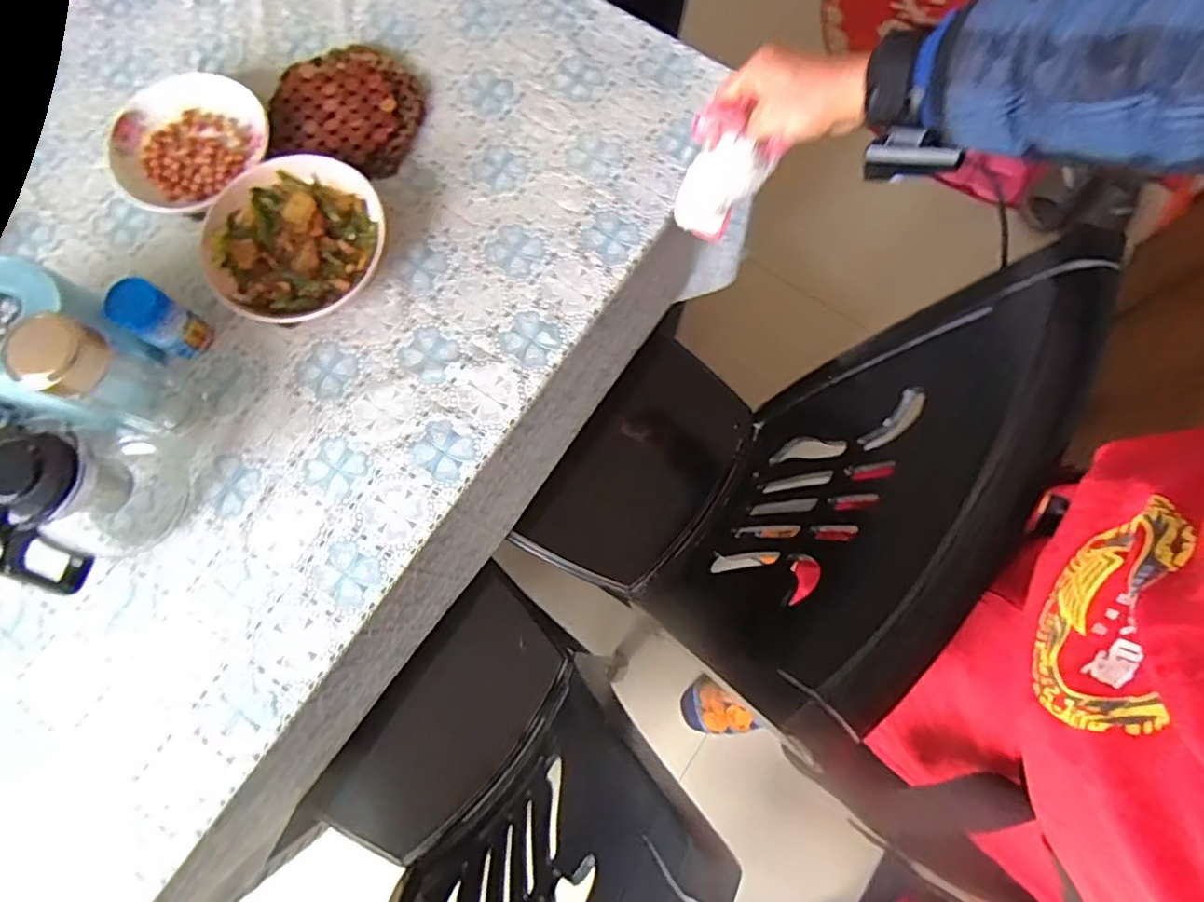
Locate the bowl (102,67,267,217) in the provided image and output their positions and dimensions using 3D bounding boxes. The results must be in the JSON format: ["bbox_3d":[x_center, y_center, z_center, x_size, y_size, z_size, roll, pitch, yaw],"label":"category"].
[{"bbox_3d":[-0.467,-0.343,0.694,0.164,0.035,0.173,0,77,-1],"label":"bowl"}]

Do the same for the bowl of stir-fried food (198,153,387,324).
[{"bbox_3d":[-0.327,-0.224,0.659,0.188,0.045,0.173,0,77,-1],"label":"bowl of stir-fried food"}]

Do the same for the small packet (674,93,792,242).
[{"bbox_3d":[0.112,-0.246,0.558,0.076,0.129,0.032,12,77,2],"label":"small packet"}]

